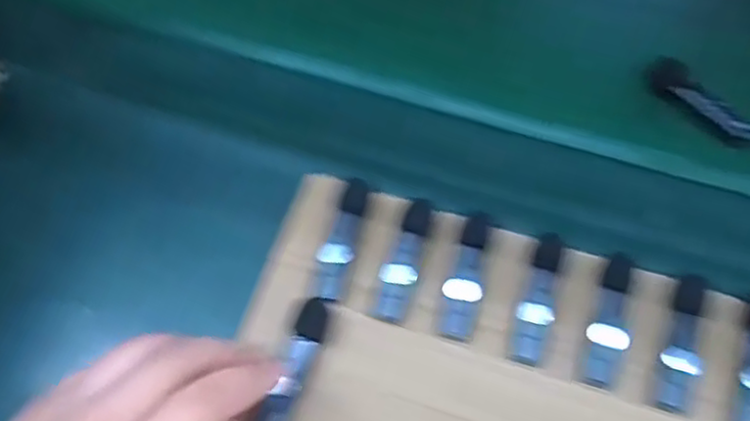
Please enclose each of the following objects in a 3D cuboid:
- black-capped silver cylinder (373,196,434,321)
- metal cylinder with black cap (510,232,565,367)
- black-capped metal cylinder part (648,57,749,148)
[{"bbox_3d":[0.015,0.023,0.341,0.015,0.011,0.062,17,65,10],"label":"black-capped silver cylinder"},{"bbox_3d":[0.079,0.040,0.331,0.015,0.011,0.065,16,68,9],"label":"metal cylinder with black cap"},{"bbox_3d":[0.181,-0.060,0.381,0.066,0.017,0.017,38,70,18],"label":"black-capped metal cylinder part"}]

